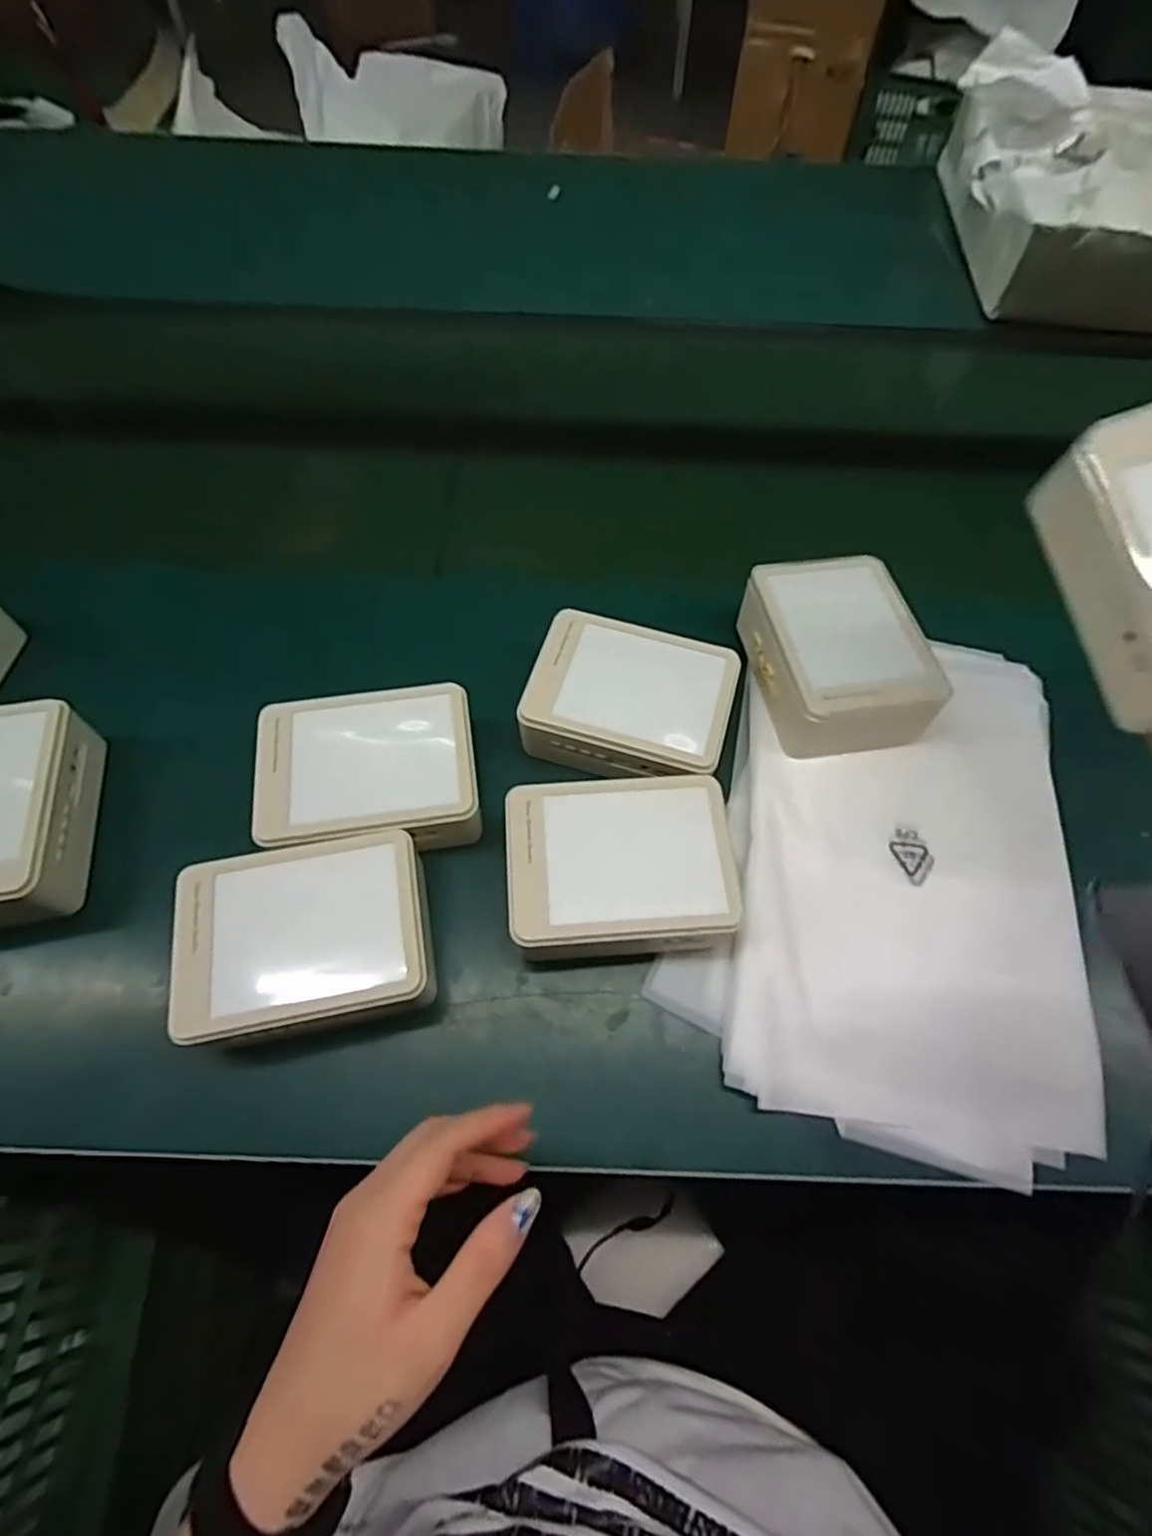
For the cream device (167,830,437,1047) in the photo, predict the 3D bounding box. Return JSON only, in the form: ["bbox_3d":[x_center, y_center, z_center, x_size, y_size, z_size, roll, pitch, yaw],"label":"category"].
[{"bbox_3d":[-0.163,0.109,0.425,0.140,0.063,0.110,-8,61,-7],"label":"cream device"}]

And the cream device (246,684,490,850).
[{"bbox_3d":[-0.140,0.003,0.467,0.142,0.044,0.111,-8,61,-7],"label":"cream device"}]

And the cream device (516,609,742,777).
[{"bbox_3d":[0.039,-0.052,0.494,0.139,0.039,0.114,16,61,7],"label":"cream device"}]

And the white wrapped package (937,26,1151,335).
[{"bbox_3d":[0.619,-0.695,0.820,0.306,0.120,0.370,5,60,1],"label":"white wrapped package"}]

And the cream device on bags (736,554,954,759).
[{"bbox_3d":[0.190,-0.081,0.505,0.108,0.061,0.145,-8,61,-6],"label":"cream device on bags"}]

